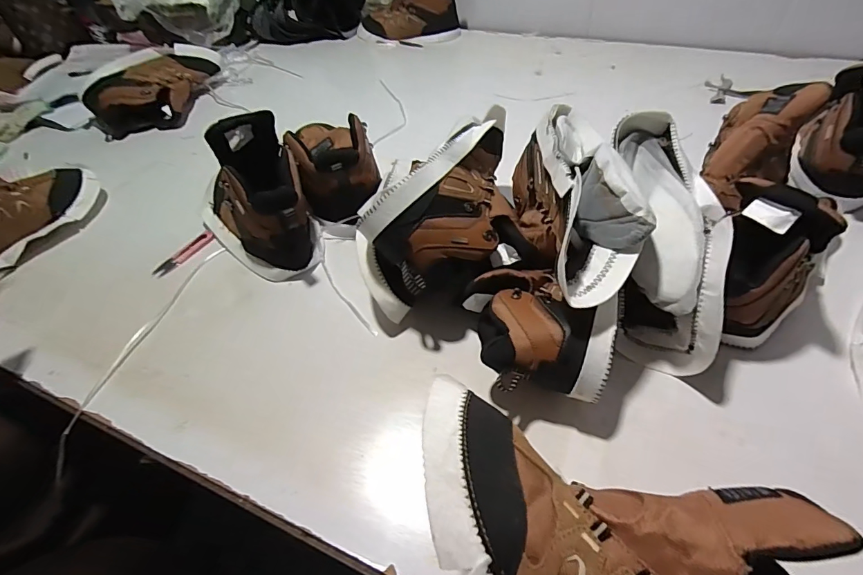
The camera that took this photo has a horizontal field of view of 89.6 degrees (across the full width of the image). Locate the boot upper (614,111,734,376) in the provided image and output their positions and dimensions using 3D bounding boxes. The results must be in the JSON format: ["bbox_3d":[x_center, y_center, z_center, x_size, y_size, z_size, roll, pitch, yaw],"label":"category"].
[{"bbox_3d":[0.252,-0.062,0.467,0.093,0.121,0.291,1,77,7],"label":"boot upper"}]

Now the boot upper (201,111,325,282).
[{"bbox_3d":[-0.259,-0.133,0.614,0.143,0.173,0.234,-28,53,-19],"label":"boot upper"}]

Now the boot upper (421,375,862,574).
[{"bbox_3d":[0.093,0.162,0.260,0.230,0.103,0.151,12,83,32],"label":"boot upper"}]

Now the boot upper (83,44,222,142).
[{"bbox_3d":[-0.590,-0.438,0.957,0.302,0.099,0.165,-33,54,-22],"label":"boot upper"}]

